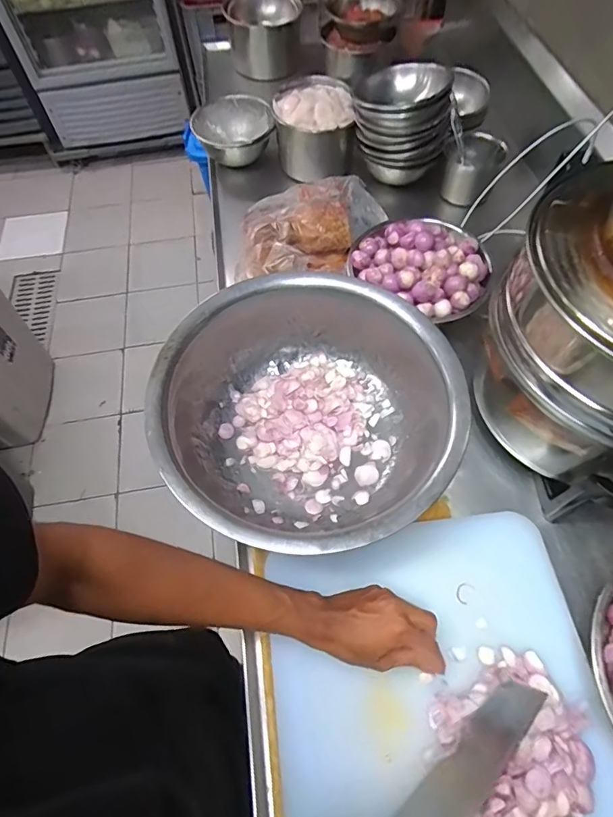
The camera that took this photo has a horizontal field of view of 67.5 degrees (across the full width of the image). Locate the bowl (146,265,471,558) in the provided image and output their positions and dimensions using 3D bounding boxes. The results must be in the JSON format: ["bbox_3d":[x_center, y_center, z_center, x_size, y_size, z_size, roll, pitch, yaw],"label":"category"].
[{"bbox_3d":[0.006,0.005,0.608,0.363,0.140,0.378,-1,60,1],"label":"bowl"}]

